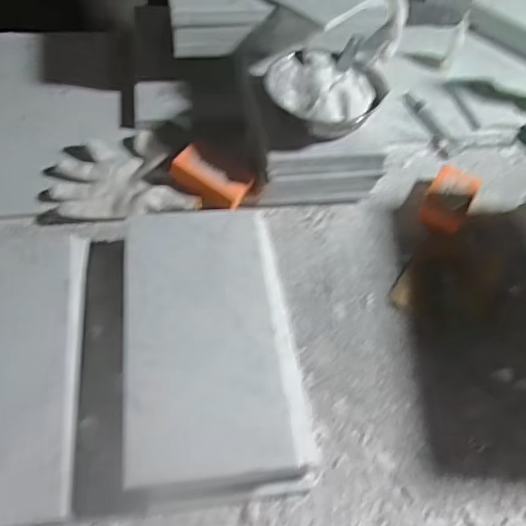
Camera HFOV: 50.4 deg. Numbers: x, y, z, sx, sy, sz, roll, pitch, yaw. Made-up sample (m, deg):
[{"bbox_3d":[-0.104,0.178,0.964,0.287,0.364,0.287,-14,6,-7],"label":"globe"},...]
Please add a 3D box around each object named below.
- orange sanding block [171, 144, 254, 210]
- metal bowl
[{"bbox_3d":[-0.065,-0.109,0.713,0.097,0.026,0.053,29,52,-2],"label":"orange sanding block"},{"bbox_3d":[0.078,-0.221,0.714,0.141,0.038,0.141,2,53,-2],"label":"metal bowl"}]

